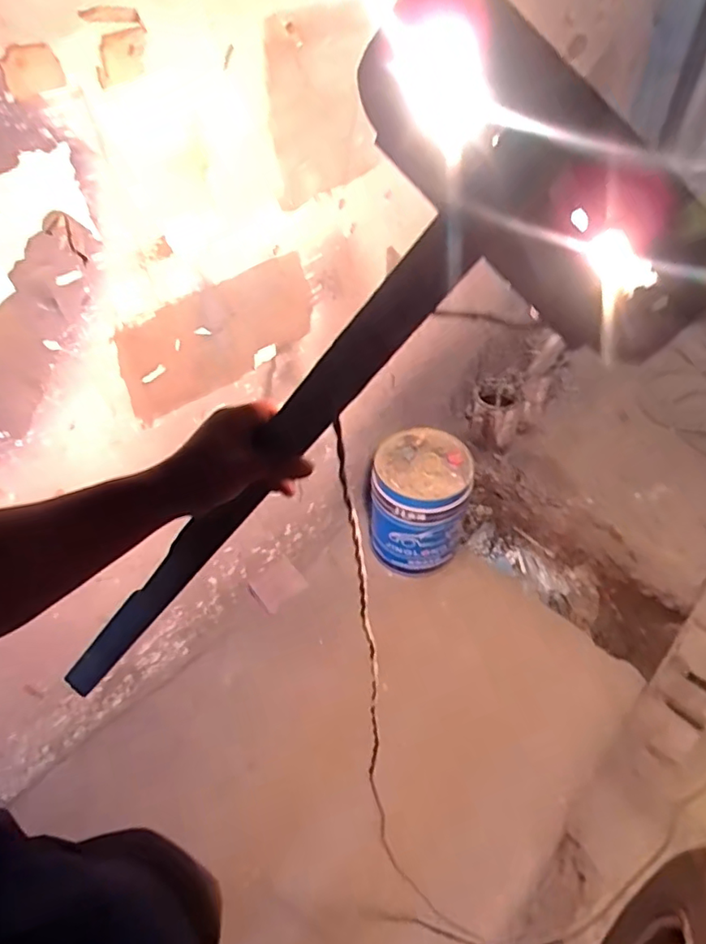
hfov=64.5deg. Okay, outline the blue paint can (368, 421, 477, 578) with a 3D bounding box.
[{"bbox_3d":[0.173,0.087,1.520,0.247,0.327,0.241,-1,47,1],"label":"blue paint can"}]

